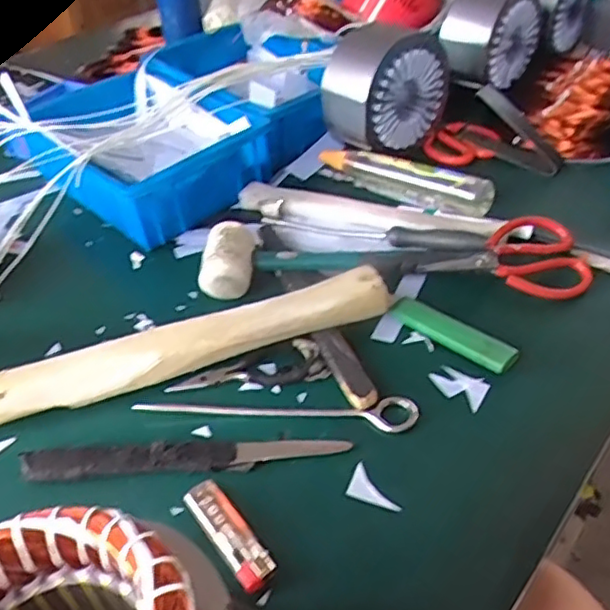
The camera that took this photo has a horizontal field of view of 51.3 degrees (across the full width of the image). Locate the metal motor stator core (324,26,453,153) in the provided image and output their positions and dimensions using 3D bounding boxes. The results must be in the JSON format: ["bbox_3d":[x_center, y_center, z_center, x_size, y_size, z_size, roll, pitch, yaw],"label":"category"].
[{"bbox_3d":[0.098,-0.266,0.778,0.087,0.150,0.144,31,51,34],"label":"metal motor stator core"}]

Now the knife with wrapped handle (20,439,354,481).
[{"bbox_3d":[-0.090,0.114,0.479,0.241,0.012,0.024,-4,40,1],"label":"knife with wrapped handle"}]

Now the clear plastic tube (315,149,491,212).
[{"bbox_3d":[0.109,-0.151,0.734,0.223,0.030,0.029,23,47,29],"label":"clear plastic tube"}]

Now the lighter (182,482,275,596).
[{"bbox_3d":[-0.052,0.153,0.432,0.026,0.007,0.089,-28,46,-26],"label":"lighter"}]

